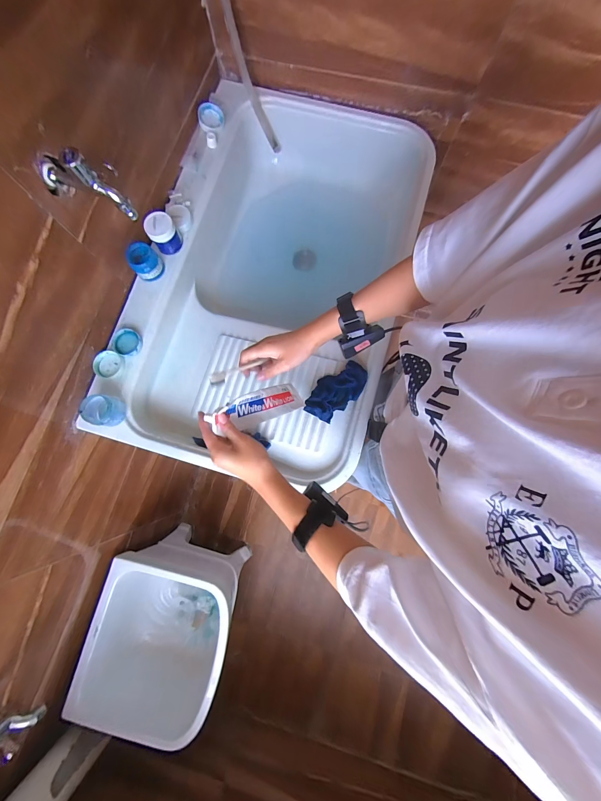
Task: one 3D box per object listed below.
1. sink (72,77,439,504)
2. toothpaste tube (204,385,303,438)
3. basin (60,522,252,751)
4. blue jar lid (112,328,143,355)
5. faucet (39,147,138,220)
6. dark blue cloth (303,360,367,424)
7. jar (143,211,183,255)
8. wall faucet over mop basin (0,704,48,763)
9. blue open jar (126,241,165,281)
[{"bbox_3d":[-0.057,-0.283,0.784,0.558,0.319,0.907,15,80,4],"label":"sink"},{"bbox_3d":[-0.064,0.008,0.491,0.035,0.191,0.051,-34,78,39],"label":"toothpaste tube"},{"bbox_3d":[-0.391,0.701,0.992,0.373,0.420,0.410,15,80,4],"label":"basin"},{"bbox_3d":[-0.354,-0.120,0.610,0.056,0.011,0.054,-15,80,-2],"label":"blue jar lid"},{"bbox_3d":[-0.307,-0.305,0.420,0.129,0.084,0.038,26,81,5],"label":"faucet"},{"bbox_3d":[0.070,-0.019,0.594,0.084,0.047,0.135,35,82,7],"label":"dark blue cloth"},{"bbox_3d":[-0.286,-0.349,0.628,0.057,0.061,0.056,0,80,1],"label":"jar"},{"bbox_3d":[-0.560,0.600,0.559,0.144,0.078,0.039,8,80,15],"label":"wall faucet over mop basin"},{"bbox_3d":[-0.319,-0.286,0.616,0.059,0.055,0.054,-34,81,-5],"label":"blue open jar"}]

